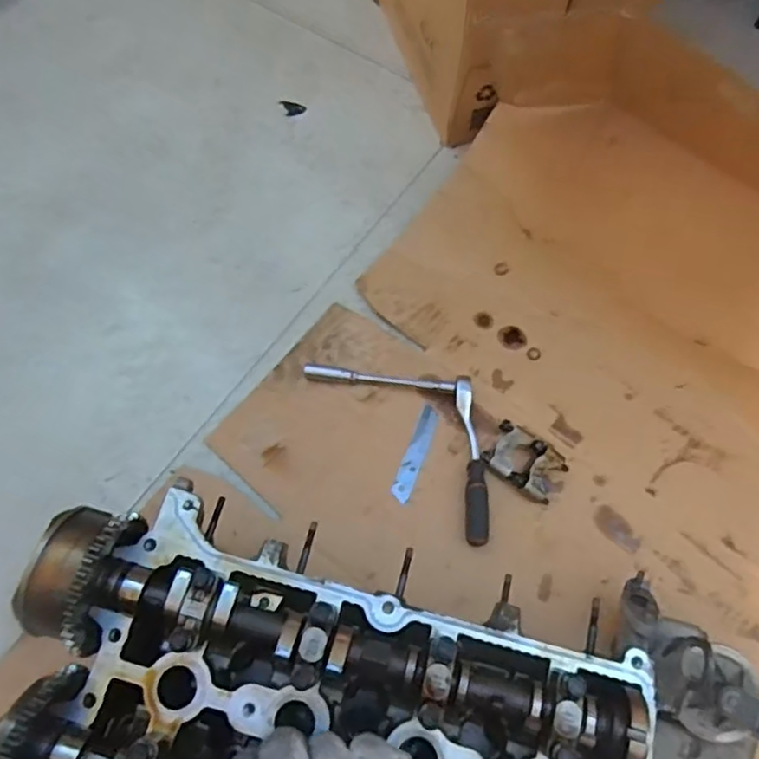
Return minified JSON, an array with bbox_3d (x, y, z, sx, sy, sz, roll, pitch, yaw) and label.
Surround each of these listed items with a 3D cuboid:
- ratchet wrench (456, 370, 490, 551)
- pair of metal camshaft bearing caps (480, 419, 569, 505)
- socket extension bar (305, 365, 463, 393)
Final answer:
[{"bbox_3d":[0.083,0.071,0.570,0.021,0.020,0.151,-1,66,-2],"label":"ratchet wrench"},{"bbox_3d":[0.131,0.072,0.569,0.070,0.018,0.049,34,70,13],"label":"pair of metal camshaft bearing caps"},{"bbox_3d":[0.001,-0.001,0.595,0.141,0.019,0.013,7,66,2],"label":"socket extension bar"}]

